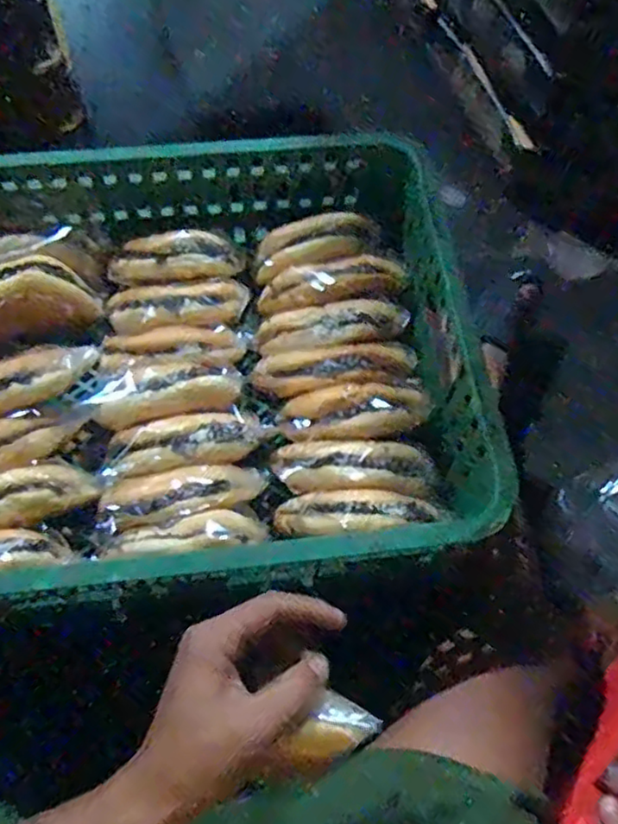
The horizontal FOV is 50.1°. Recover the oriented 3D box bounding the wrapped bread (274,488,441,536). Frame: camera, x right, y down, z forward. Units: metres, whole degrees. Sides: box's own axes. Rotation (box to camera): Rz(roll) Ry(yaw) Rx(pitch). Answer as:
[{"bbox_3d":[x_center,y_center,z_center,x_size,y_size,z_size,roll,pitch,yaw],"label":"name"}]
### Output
[{"bbox_3d":[0.036,0.087,0.563,0.140,0.049,0.041,-5,63,11],"label":"wrapped bread"}]

